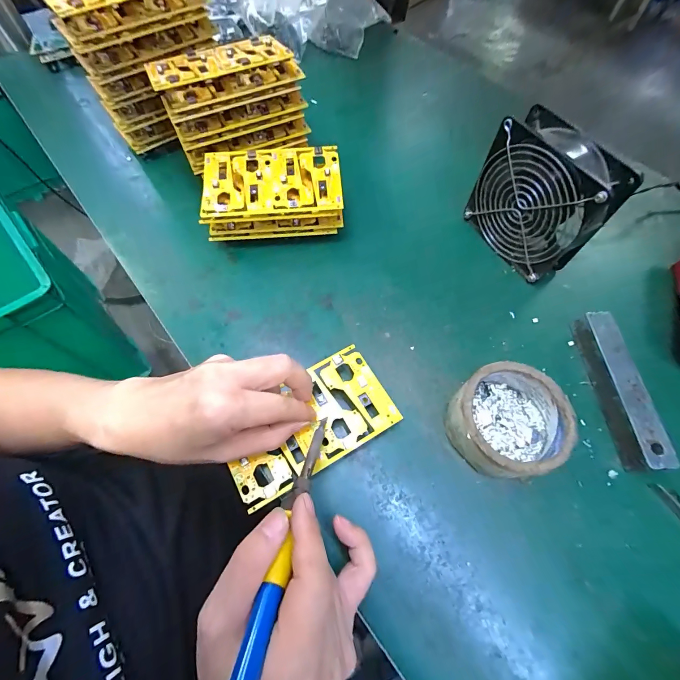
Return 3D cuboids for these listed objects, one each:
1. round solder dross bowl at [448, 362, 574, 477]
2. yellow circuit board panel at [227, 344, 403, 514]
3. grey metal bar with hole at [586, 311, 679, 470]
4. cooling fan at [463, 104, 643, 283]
[{"bbox_3d":[0.136,0.065,0.277,0.085,0.045,0.082,0,63,0],"label":"round solder dross bowl"},{"bbox_3d":[-0.027,0.068,0.282,0.138,0.005,0.078,-29,70,-13],"label":"yellow circuit board panel"},{"bbox_3d":[0.248,0.040,0.298,0.026,0.023,0.138,-2,63,-2],"label":"grey metal bar with hole"},{"bbox_3d":[0.192,-0.135,0.341,0.049,0.127,0.121,-31,68,-13],"label":"cooling fan"}]

